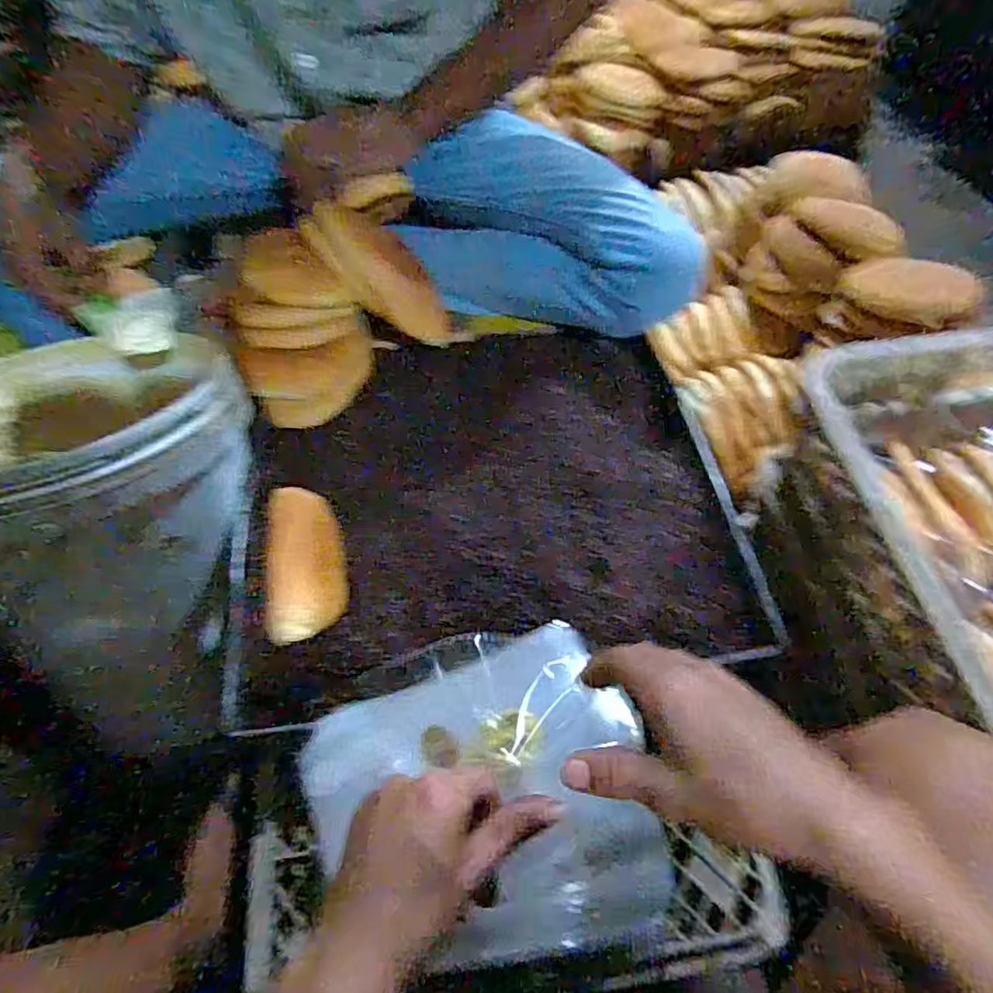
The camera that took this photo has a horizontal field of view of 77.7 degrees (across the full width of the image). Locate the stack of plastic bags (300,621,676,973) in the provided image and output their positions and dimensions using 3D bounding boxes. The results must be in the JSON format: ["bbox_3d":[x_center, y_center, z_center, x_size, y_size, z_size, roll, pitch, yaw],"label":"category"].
[{"bbox_3d":[-0.005,0.226,0.483,0.264,0.036,0.229,-3,68,-19],"label":"stack of plastic bags"}]

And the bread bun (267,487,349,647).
[{"bbox_3d":[-0.165,0.061,0.537,0.057,0.056,0.139,-9,56,-4],"label":"bread bun"}]

